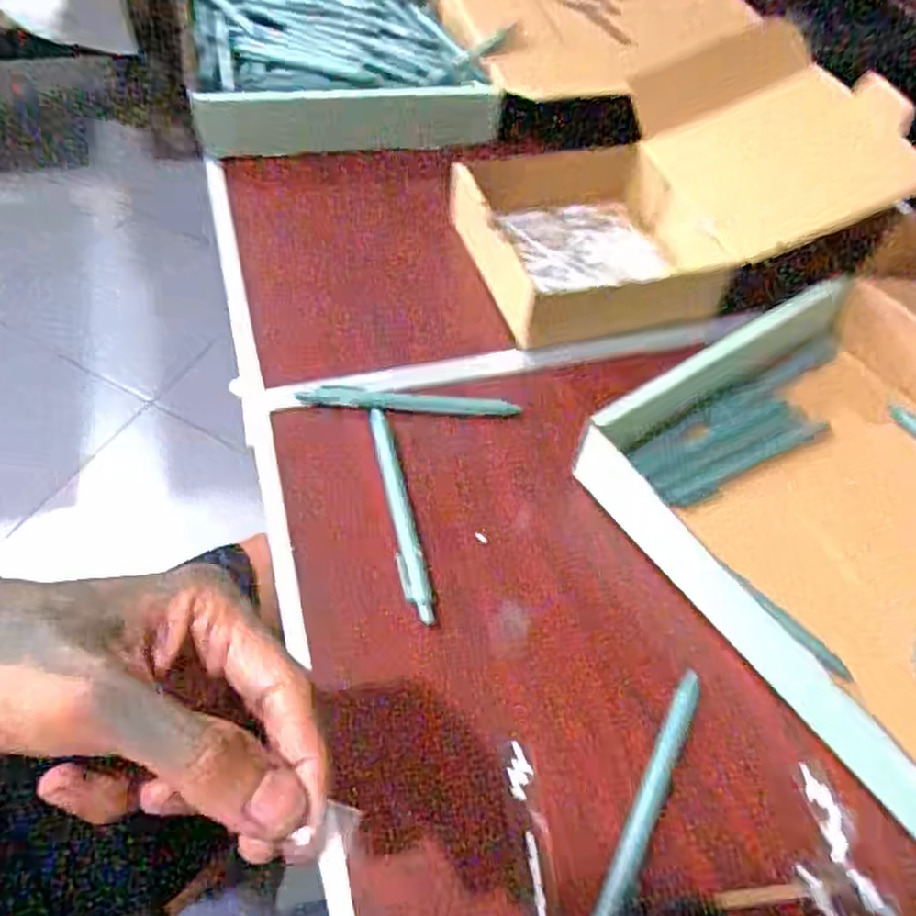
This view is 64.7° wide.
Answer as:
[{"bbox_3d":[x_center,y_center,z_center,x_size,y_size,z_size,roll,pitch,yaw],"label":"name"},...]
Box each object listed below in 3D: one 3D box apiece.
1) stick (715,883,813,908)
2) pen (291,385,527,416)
[{"bbox_3d":[0.138,0.198,0.328,0.043,0.004,0.006,-2,55,-7],"label":"stick"},{"bbox_3d":[-0.032,-0.037,0.472,0.140,0.008,0.015,4,55,-3],"label":"pen"}]

